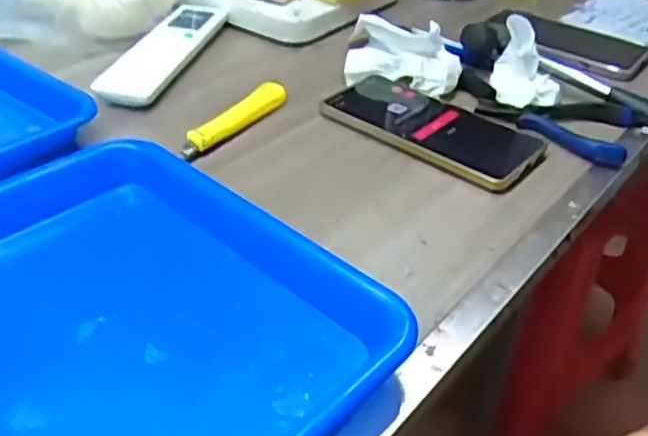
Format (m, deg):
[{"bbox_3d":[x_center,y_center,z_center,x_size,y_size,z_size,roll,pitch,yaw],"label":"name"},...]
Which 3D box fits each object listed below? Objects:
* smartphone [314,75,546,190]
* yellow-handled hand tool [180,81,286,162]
[{"bbox_3d":[0.081,-0.074,0.519,0.174,0.016,0.090,28,43,28],"label":"smartphone"},{"bbox_3d":[-0.067,-0.075,0.505,0.020,0.019,0.113,25,42,25],"label":"yellow-handled hand tool"}]

